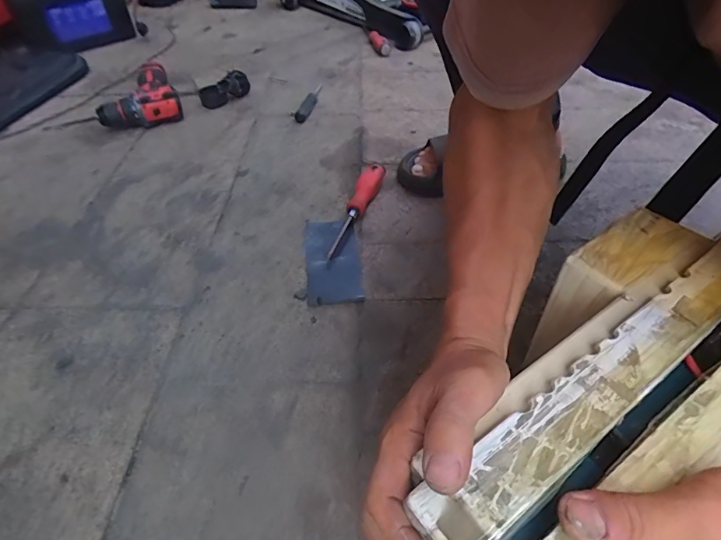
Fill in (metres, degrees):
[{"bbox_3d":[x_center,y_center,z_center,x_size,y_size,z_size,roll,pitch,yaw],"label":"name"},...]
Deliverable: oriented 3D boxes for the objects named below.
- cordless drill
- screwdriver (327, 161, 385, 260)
[{"bbox_3d":[-0.439,-0.342,0.880,0.139,0.066,0.205,-20,48,-18],"label":"cordless drill"},{"bbox_3d":[0.001,-0.099,0.655,0.032,0.028,0.230,11,47,12],"label":"screwdriver"}]

